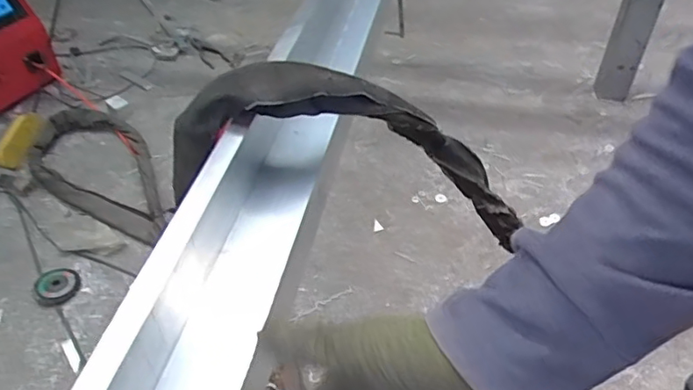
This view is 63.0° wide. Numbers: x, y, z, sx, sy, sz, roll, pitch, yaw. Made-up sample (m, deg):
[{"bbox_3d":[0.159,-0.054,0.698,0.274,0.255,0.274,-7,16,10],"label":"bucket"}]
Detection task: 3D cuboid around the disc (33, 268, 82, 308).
[{"bbox_3d":[-0.580,0.181,1.133,0.082,0.018,0.092,-31,53,-26],"label":"disc"}]

